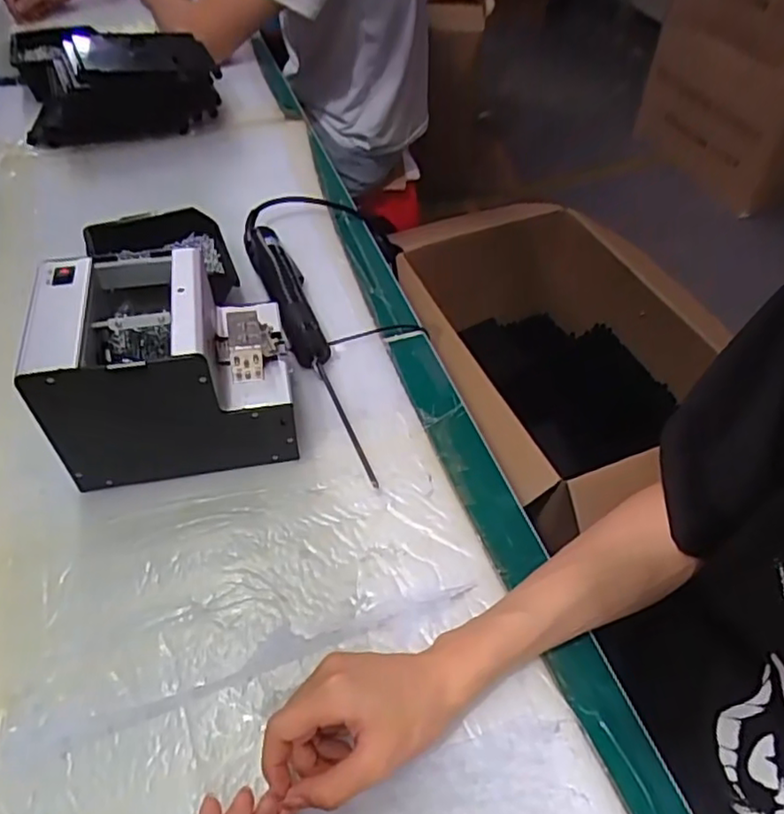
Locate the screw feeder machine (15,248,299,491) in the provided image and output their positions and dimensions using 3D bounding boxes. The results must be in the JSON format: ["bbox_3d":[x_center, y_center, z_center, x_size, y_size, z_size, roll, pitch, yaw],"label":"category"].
[{"bbox_3d":[-0.180,-0.033,0.526,0.182,0.143,0.128,-10,50,-8],"label":"screw feeder machine"}]

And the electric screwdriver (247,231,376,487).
[{"bbox_3d":[-0.080,-0.070,0.623,0.039,0.047,0.331,-19,52,-16],"label":"electric screwdriver"}]

